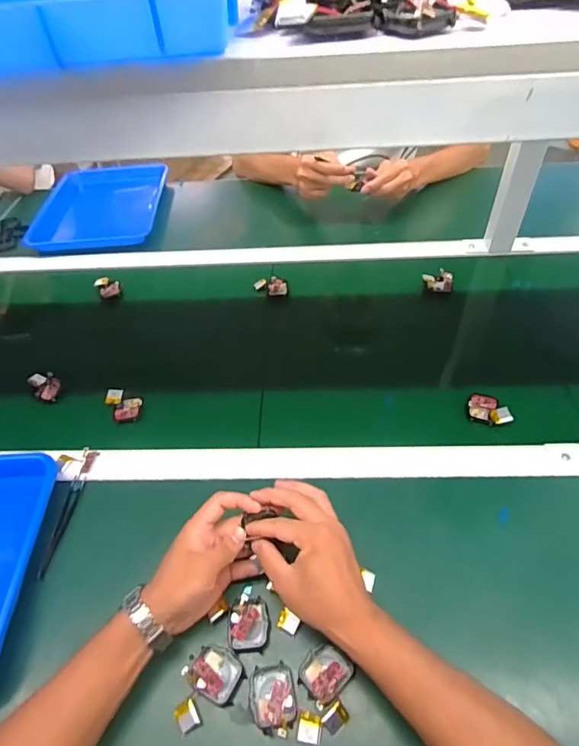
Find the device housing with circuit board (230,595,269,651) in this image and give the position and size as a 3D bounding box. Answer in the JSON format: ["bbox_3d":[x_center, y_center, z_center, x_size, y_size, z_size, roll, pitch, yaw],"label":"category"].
[{"bbox_3d":[-0.039,0.242,0.448,0.035,0.010,0.044,1,49,3],"label":"device housing with circuit board"}]

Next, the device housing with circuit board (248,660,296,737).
[{"bbox_3d":[-0.014,0.287,0.409,0.037,0.010,0.051,-9,49,-6],"label":"device housing with circuit board"}]

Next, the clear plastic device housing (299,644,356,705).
[{"bbox_3d":[0.032,0.270,0.418,0.040,0.011,0.043,34,58,28],"label":"clear plastic device housing"}]

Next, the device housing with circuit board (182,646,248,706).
[{"bbox_3d":[-0.067,0.274,0.425,0.049,0.016,0.040,20,52,19],"label":"device housing with circuit board"}]

